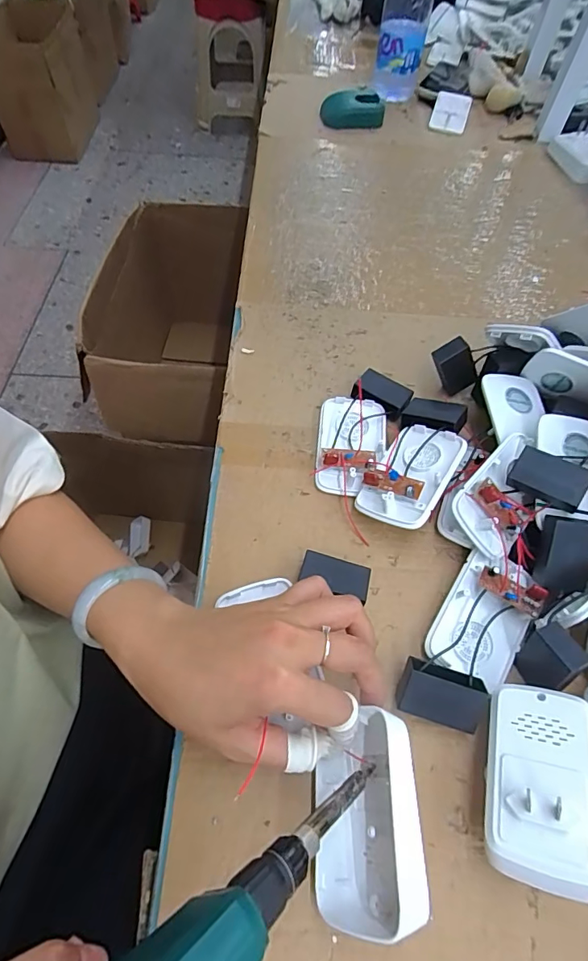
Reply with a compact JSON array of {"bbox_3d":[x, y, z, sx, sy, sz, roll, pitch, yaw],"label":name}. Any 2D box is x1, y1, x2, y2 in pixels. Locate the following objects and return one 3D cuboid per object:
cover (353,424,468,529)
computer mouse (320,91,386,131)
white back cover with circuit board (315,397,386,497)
[{"bbox_3d":[0.091,-0.009,0.357,0.054,0.018,0.094,20,59,32],"label":"cover"},{"bbox_3d":[0.091,-0.569,0.716,0.099,0.033,0.057,10,59,1],"label":"computer mouse"},{"bbox_3d":[0.048,-0.032,0.391,0.056,0.022,0.095,8,59,0],"label":"white back cover with circuit board"}]

